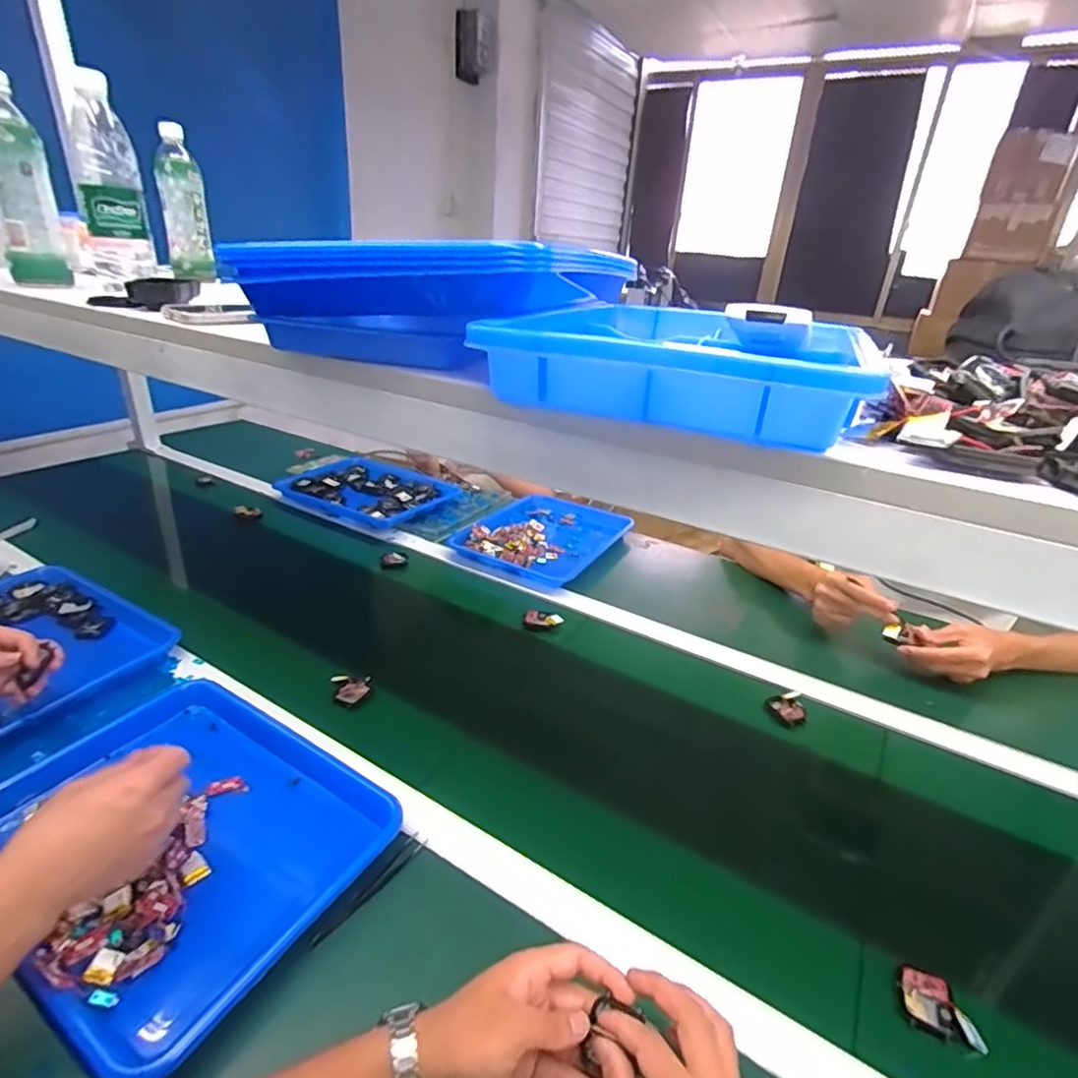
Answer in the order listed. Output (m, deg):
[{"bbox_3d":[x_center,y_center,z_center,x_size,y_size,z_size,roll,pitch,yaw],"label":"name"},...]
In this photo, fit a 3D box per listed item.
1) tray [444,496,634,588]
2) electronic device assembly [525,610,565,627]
[{"bbox_3d":[0.014,-0.011,1.143,0.243,0.032,0.326,17,29,26],"label":"tray"},{"bbox_3d":[0.008,0.120,0.898,0.058,0.016,0.028,2,26,-3],"label":"electronic device assembly"}]

